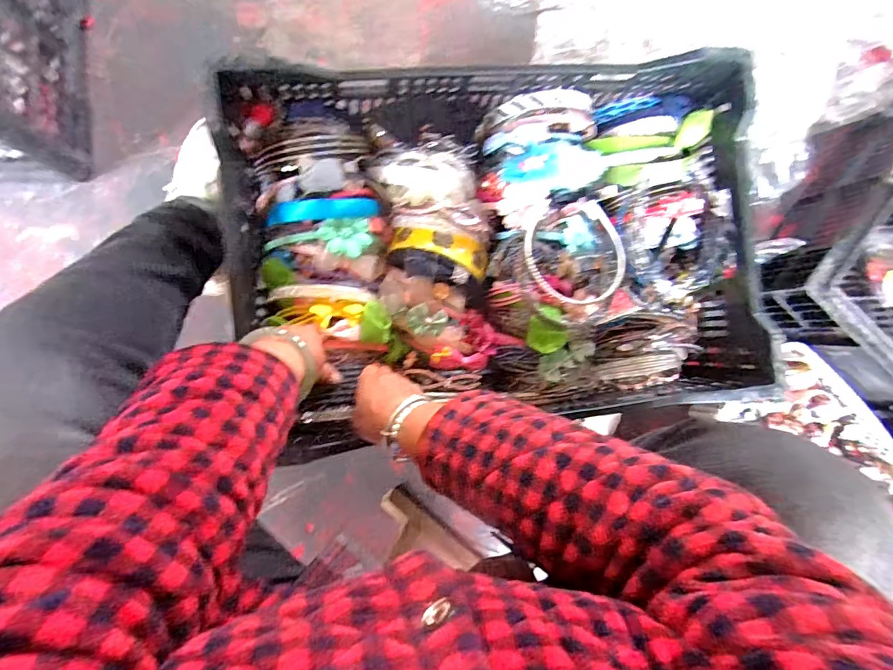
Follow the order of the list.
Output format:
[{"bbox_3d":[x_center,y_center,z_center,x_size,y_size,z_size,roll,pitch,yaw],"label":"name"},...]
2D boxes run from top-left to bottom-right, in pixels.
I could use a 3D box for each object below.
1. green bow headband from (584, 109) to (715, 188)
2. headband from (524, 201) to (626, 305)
[{"bbox_3d":[0.261,-0.229,0.577,0.147,0.050,0.084,-12,91,-8],"label":"green bow headband"},{"bbox_3d":[0.148,-0.102,0.537,0.128,0.031,0.126,4,79,-16],"label":"headband"}]

